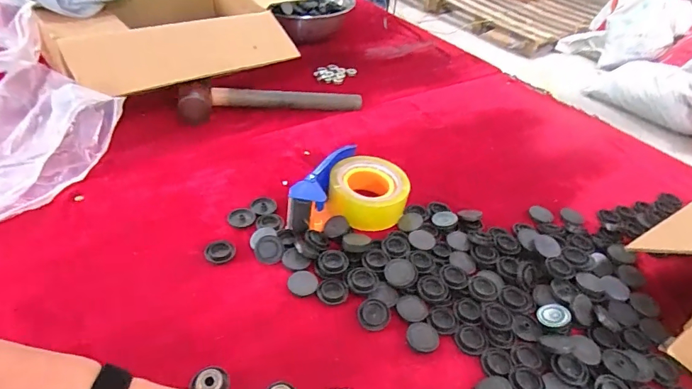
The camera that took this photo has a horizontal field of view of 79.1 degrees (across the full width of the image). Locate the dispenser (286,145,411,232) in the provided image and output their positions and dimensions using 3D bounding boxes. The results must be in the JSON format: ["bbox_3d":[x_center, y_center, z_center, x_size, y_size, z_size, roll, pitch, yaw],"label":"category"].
[{"bbox_3d":[0.011,-0.001,0.552,0.136,0.054,0.143,15,41,9],"label":"dispenser"}]

